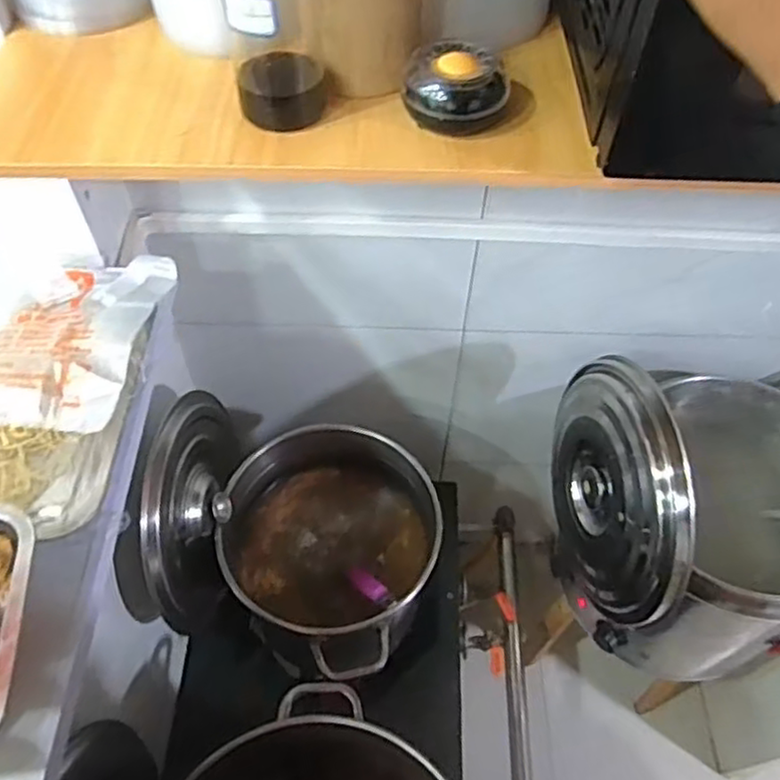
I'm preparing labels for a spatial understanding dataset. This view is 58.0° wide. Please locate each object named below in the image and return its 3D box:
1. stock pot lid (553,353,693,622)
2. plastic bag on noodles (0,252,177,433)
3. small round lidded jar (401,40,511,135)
[{"bbox_3d":[0.295,0.125,0.953,0.057,0.329,0.343,-9,56,-8],"label":"stock pot lid"},{"bbox_3d":[-0.333,-0.064,0.685,0.193,0.032,0.215,4,55,1],"label":"plastic bag on noodles"},{"bbox_3d":[0.046,-0.212,0.498,0.065,0.040,0.060,1,55,-1],"label":"small round lidded jar"}]

